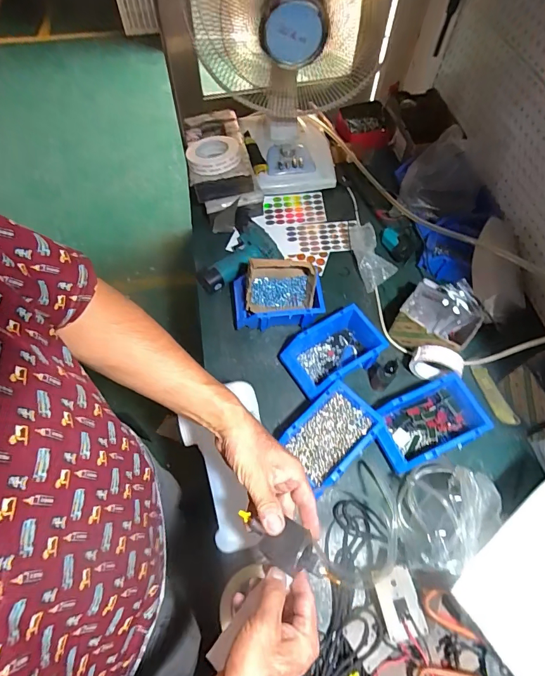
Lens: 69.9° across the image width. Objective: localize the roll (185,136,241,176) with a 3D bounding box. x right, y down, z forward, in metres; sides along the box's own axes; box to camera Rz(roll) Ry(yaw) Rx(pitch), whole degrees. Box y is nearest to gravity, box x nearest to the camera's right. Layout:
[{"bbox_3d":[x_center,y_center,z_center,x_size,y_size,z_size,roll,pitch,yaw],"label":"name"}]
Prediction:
[{"bbox_3d":[-0.144,-0.454,0.959,0.127,0.034,0.140,-3,61,-3],"label":"roll"}]

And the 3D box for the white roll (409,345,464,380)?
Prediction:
[{"bbox_3d":[0.321,0.052,0.765,0.093,0.087,0.038,28,65,14],"label":"white roll"}]

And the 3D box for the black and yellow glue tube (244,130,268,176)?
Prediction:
[{"bbox_3d":[-0.046,-0.492,1.056,0.045,0.036,0.159,-11,62,-7],"label":"black and yellow glue tube"}]

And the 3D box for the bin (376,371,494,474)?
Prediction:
[{"bbox_3d":[0.285,0.156,0.718,0.195,0.062,0.121,-19,63,-11],"label":"bin"}]

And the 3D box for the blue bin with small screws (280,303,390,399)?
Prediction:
[{"bbox_3d":[0.123,0.029,0.792,0.192,0.073,0.123,-31,66,-16],"label":"blue bin with small screws"}]

